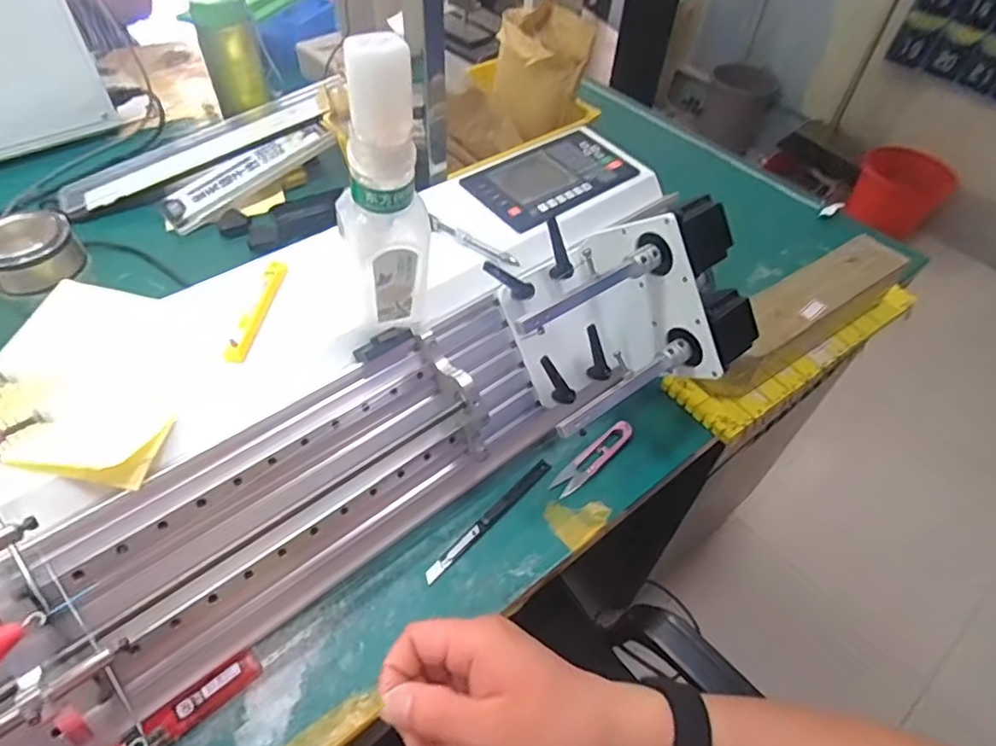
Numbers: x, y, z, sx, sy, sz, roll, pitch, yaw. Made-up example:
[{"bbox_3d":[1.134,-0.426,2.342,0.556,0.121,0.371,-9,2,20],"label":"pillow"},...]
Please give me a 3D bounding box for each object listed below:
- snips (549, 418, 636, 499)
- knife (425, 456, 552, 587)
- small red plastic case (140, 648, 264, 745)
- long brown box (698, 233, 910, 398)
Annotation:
[{"bbox_3d":[0.089,0.077,0.545,0.101,0.014,0.022,-34,60,-28],"label":"snips"},{"bbox_3d":[-0.005,0.124,0.507,0.012,0.004,0.149,37,57,24],"label":"knife"},{"bbox_3d":[-0.205,0.225,0.409,0.076,0.011,0.023,-33,60,-27],"label":"small red plastic case"},{"bbox_3d":[0.323,-0.065,0.627,0.286,0.070,0.061,-27,57,-24],"label":"long brown box"}]

